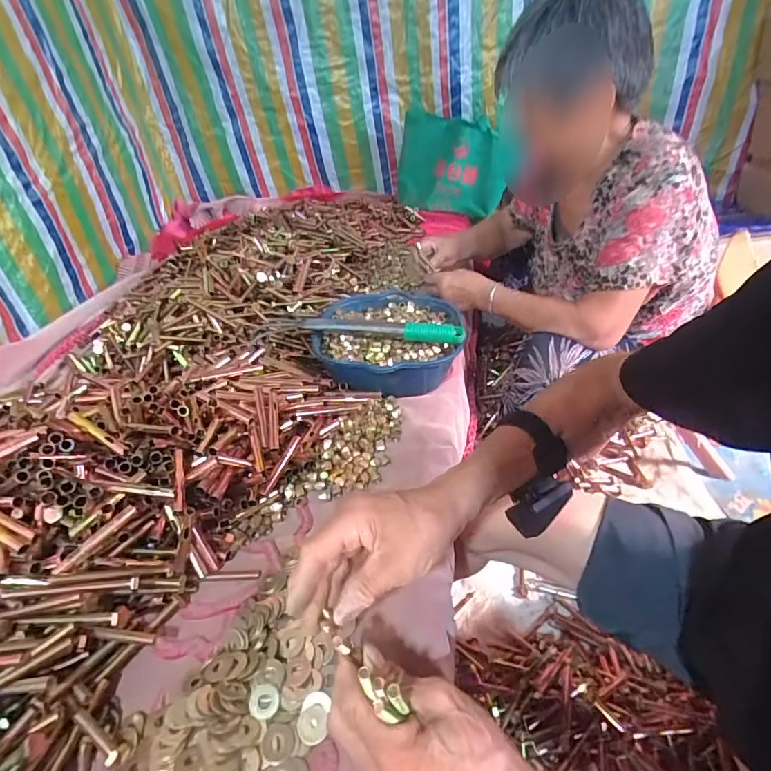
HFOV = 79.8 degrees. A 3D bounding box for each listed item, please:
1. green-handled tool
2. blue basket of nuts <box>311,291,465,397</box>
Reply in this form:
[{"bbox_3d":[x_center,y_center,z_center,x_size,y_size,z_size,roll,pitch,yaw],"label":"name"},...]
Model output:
[{"bbox_3d":[-0.051,-0.086,0.704,0.335,0.038,0.024,1,36,13],"label":"green-handled tool"},{"bbox_3d":[0.008,-0.066,0.741,0.221,0.093,0.230,-2,36,9],"label":"blue basket of nuts"}]

